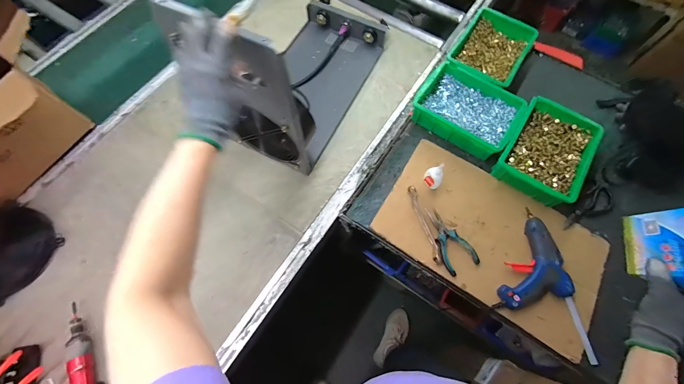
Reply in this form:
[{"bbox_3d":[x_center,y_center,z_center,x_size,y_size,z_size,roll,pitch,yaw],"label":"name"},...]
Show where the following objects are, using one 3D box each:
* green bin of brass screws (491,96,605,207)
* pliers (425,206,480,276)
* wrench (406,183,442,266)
[{"bbox_3d":[0.499,-0.098,0.733,0.181,0.063,0.244,34,72,12],"label":"green bin of brass screws"},{"bbox_3d":[0.235,0.105,0.679,0.073,0.020,0.150,-27,71,-10],"label":"pliers"},{"bbox_3d":[0.189,0.072,0.694,0.019,0.009,0.188,-14,69,-5],"label":"wrench"}]

